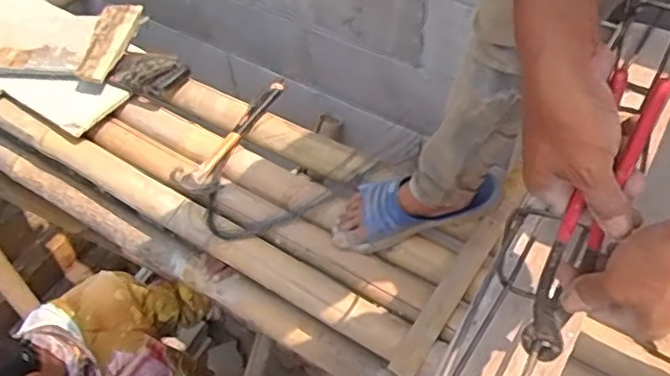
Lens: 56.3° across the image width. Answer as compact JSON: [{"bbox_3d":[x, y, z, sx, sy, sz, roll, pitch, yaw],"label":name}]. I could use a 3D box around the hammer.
[{"bbox_3d":[-0.205,-0.108,1.264,0.103,0.029,0.291,32,74,25],"label":"hammer"}]

